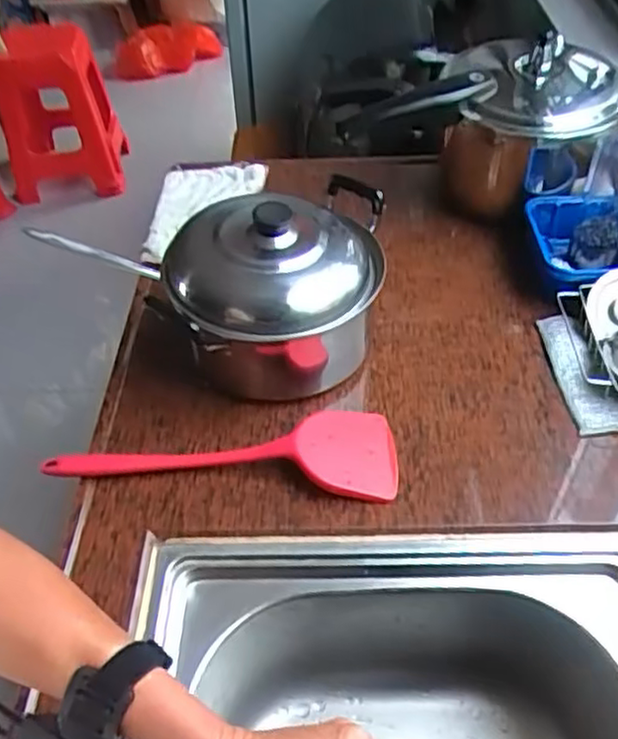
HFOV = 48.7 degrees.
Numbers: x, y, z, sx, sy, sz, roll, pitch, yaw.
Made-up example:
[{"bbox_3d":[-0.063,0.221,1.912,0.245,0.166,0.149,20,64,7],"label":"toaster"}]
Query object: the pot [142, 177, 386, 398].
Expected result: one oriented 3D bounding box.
[{"bbox_3d":[-0.031,-0.075,0.697,0.208,0.180,0.195,-1,47,1],"label":"pot"}]

